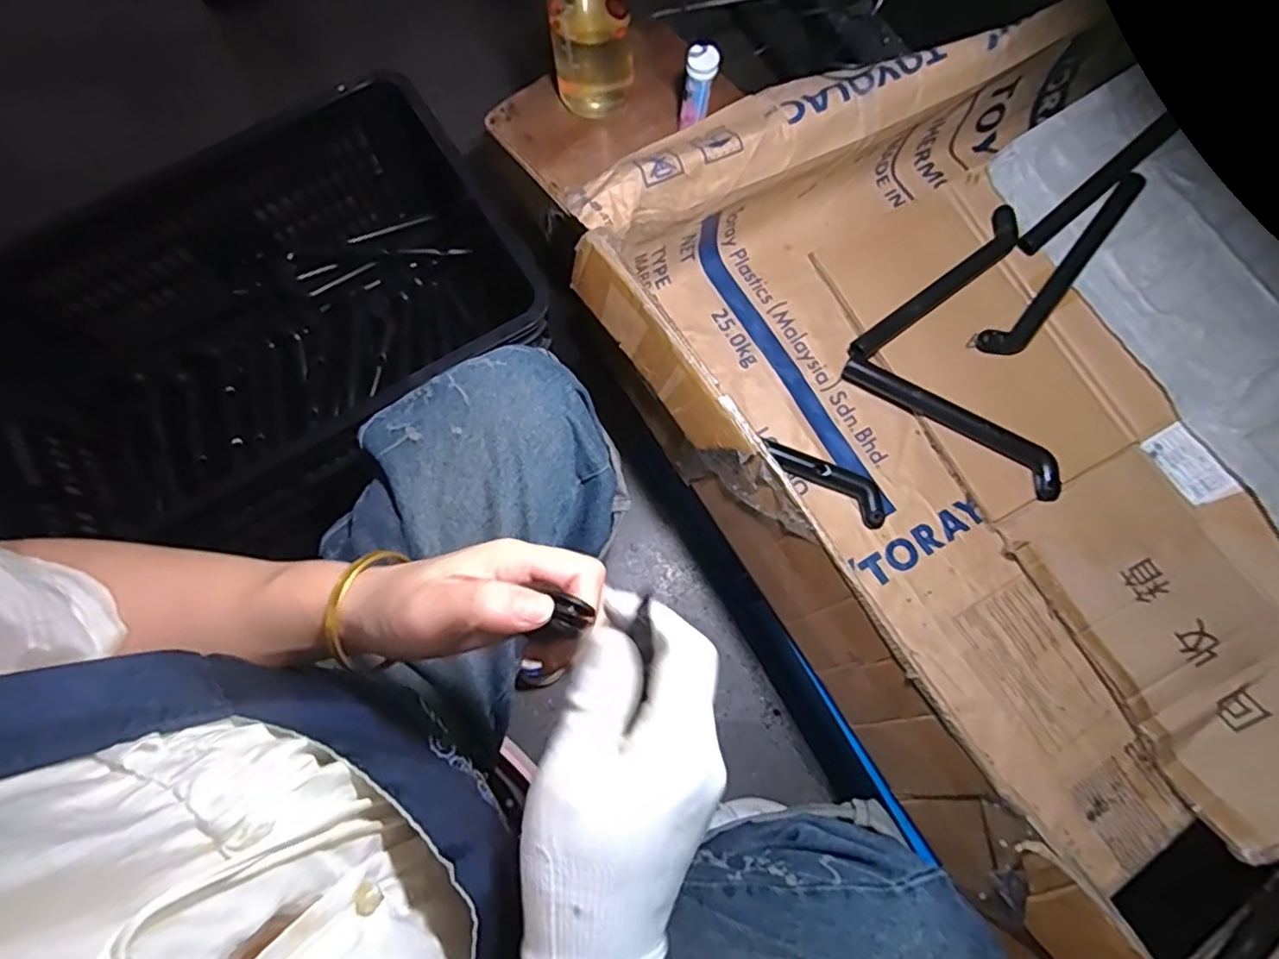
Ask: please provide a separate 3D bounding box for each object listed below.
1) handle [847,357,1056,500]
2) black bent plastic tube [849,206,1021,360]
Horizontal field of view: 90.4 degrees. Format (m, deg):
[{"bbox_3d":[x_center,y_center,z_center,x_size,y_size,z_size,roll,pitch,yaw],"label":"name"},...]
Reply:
[{"bbox_3d":[0.329,-0.062,0.663,0.247,0.027,0.040,36,78,8],"label":"handle"},{"bbox_3d":[0.329,-0.207,0.698,0.242,0.031,0.041,-41,80,-10],"label":"black bent plastic tube"}]

